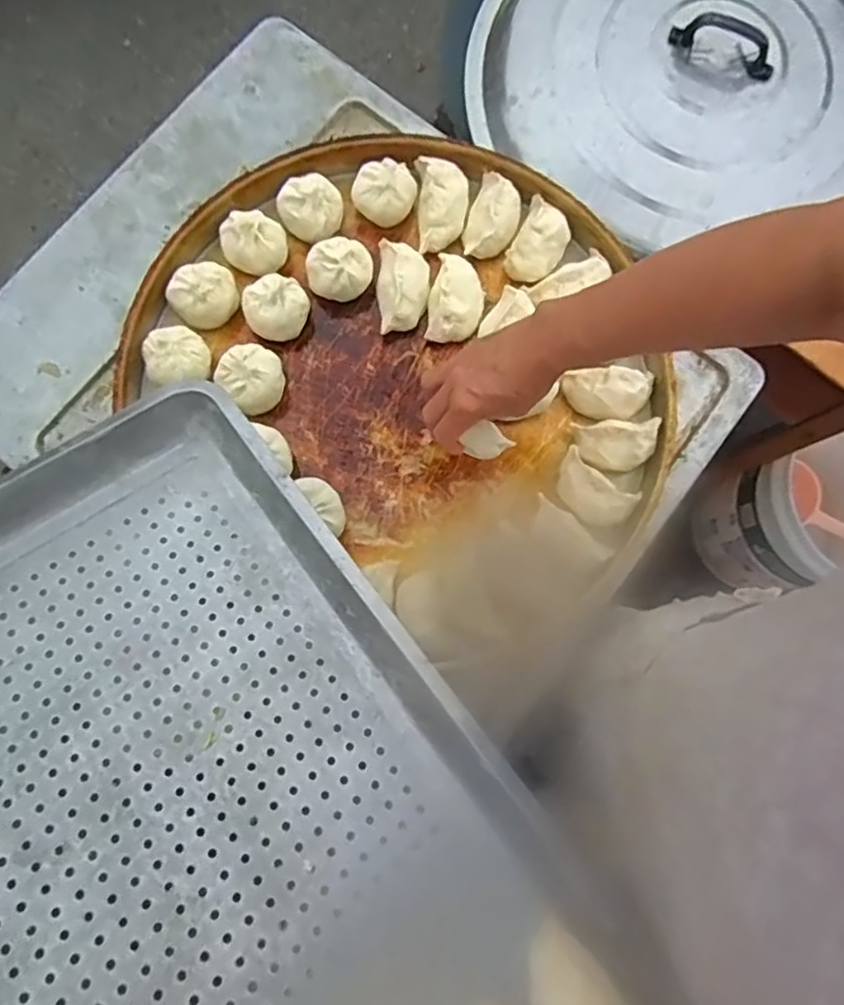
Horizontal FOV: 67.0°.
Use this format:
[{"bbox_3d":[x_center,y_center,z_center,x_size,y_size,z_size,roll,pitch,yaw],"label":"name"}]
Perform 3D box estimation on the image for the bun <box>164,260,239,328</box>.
[{"bbox_3d":[-0.227,-0.218,0.659,0.059,0.040,0.060,0,78,0],"label":"bun"}]

